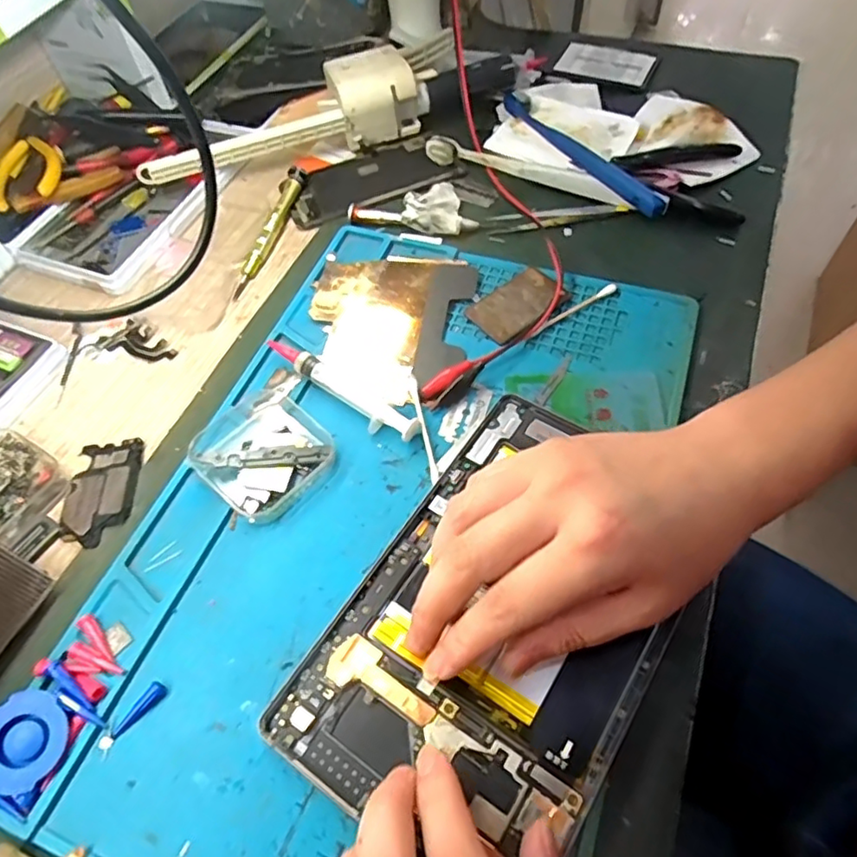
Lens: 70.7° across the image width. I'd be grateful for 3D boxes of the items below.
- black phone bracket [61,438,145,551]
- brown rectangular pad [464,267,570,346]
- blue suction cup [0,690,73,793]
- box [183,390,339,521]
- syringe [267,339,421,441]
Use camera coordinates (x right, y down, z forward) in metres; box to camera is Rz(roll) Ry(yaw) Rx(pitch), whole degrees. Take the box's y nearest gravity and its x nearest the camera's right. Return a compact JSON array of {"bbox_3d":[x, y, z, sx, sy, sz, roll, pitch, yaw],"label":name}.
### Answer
[{"bbox_3d":[-0.181,0.033,0.333,0.038,0.004,0.063,-6,58,0],"label":"black phone bracket"},{"bbox_3d":[0.058,-0.079,0.383,0.060,0.004,0.039,-34,62,-17],"label":"brown rectangular pad"},{"bbox_3d":[-0.171,0.131,0.256,0.034,0.009,0.036,40,62,5],"label":"blue suction cup"},{"bbox_3d":[-0.091,0.012,0.328,0.070,0.019,0.063,37,67,23],"label":"box"},{"bbox_3d":[-0.052,-0.023,0.349,0.108,0.014,0.016,31,65,21],"label":"syringe"}]

